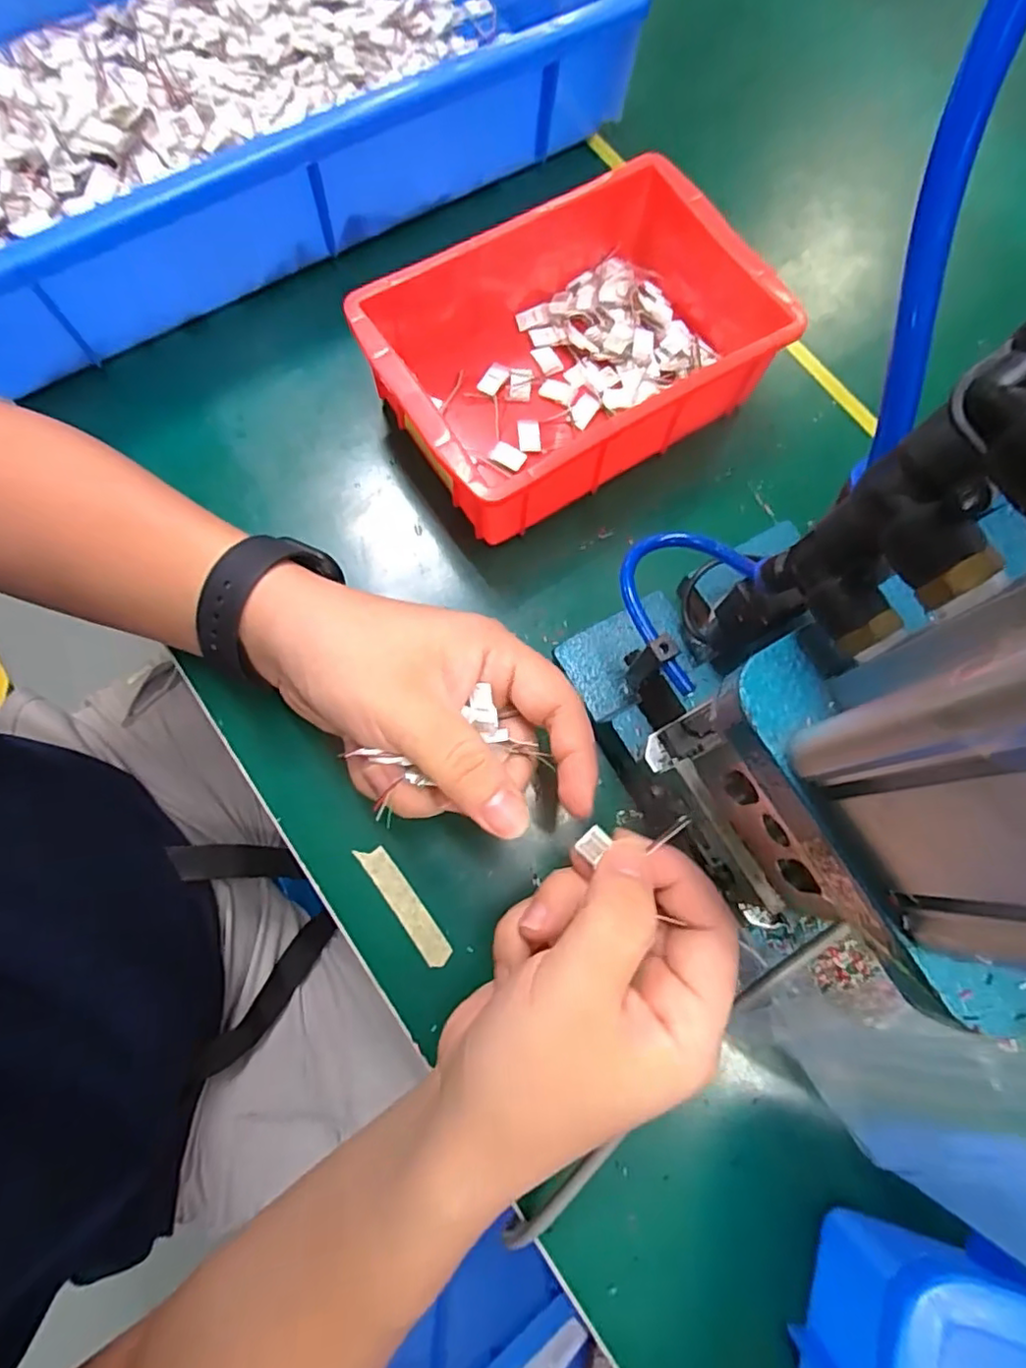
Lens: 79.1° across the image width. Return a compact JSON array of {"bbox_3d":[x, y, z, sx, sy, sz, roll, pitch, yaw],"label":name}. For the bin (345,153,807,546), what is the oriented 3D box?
[{"bbox_3d":[0.035,-0.178,0.329,0.204,0.061,0.134,-31,78,-8],"label":"bin"}]

